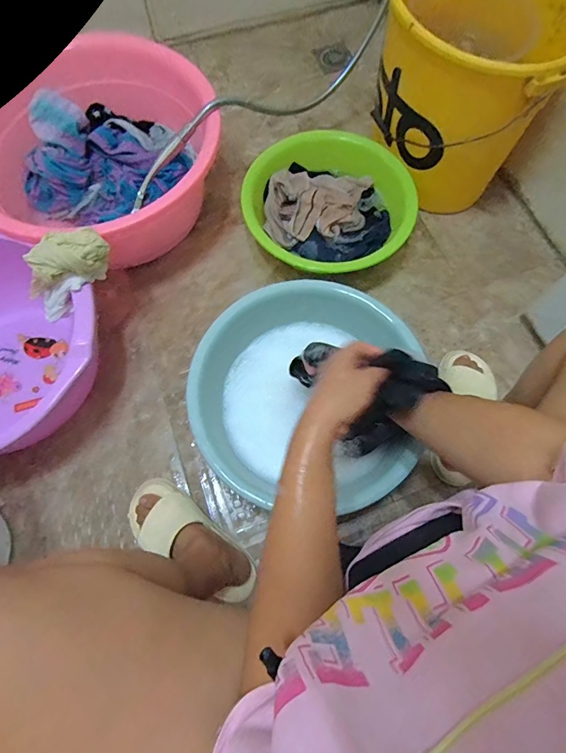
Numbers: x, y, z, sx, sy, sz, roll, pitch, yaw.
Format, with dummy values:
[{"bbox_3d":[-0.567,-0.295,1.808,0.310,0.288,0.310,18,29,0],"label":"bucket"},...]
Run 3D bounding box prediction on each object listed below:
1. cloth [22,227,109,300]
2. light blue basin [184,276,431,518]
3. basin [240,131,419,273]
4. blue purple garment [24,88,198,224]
[{"bbox_3d":[-0.337,-0.181,0.612,0.130,0.069,0.071,-20,72,-8],"label":"cloth"},{"bbox_3d":[0.034,0.024,0.692,0.358,0.135,0.357,0,71,-1],"label":"light blue basin"},{"bbox_3d":[0.089,-0.338,0.814,0.307,0.117,0.312,0,76,-2],"label":"basin"},{"bbox_3d":[-0.363,-0.445,0.815,0.350,0.135,0.219,-23,73,-9],"label":"blue purple garment"}]

